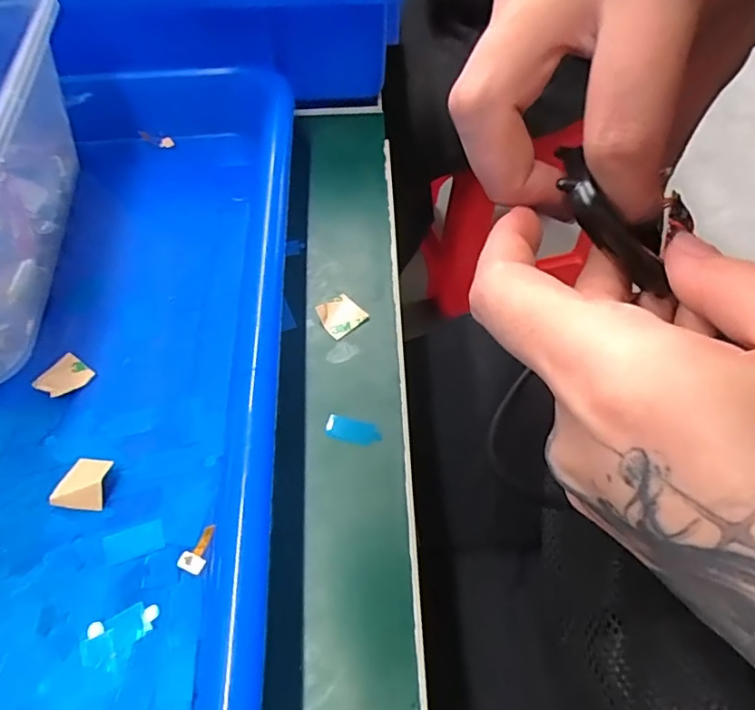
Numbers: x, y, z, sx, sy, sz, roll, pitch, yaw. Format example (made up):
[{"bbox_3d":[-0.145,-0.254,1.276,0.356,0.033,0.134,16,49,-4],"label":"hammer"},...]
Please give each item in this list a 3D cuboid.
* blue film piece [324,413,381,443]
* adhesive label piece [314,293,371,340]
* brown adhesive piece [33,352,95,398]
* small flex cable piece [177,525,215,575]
[{"bbox_3d":[-0.008,0.023,0.168,0.018,0.004,0.008,7,58,7],"label":"blue film piece"},{"bbox_3d":[-0.013,-0.015,0.192,0.015,0.004,0.015,-36,63,-19],"label":"adhesive label piece"},{"bbox_3d":[-0.103,0.007,0.173,0.014,0.004,0.015,30,51,16],"label":"brown adhesive piece"},{"bbox_3d":[-0.049,0.051,0.142,0.007,0.004,0.012,10,58,9],"label":"small flex cable piece"}]

